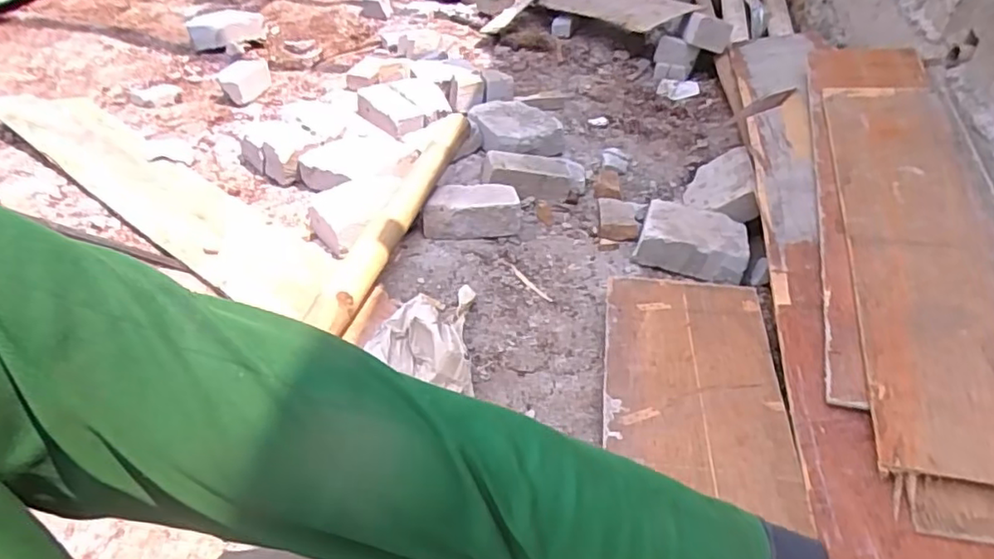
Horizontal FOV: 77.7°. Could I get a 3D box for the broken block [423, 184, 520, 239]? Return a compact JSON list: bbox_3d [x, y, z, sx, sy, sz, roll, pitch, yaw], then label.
[{"bbox_3d":[-0.053,-0.149,1.297,0.201,0.071,0.111,-1,45,-6],"label":"broken block"}]

